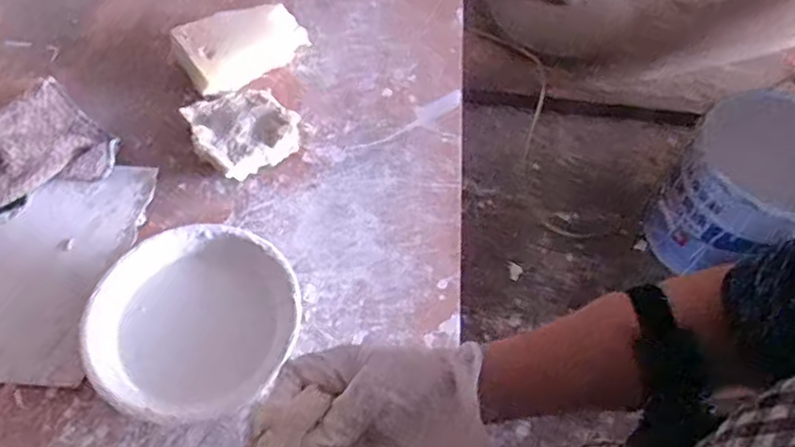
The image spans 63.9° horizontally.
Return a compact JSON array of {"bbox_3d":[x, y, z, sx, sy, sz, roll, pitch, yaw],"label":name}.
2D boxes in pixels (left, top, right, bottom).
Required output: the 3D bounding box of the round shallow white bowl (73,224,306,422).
[{"bbox_3d":[-0.170,0.089,0.549,0.170,0.057,0.161,2,59,-3],"label":"round shallow white bowl"}]

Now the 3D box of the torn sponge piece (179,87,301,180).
[{"bbox_3d":[-0.166,-0.100,0.673,0.103,0.040,0.112,-32,66,-20],"label":"torn sponge piece"}]

